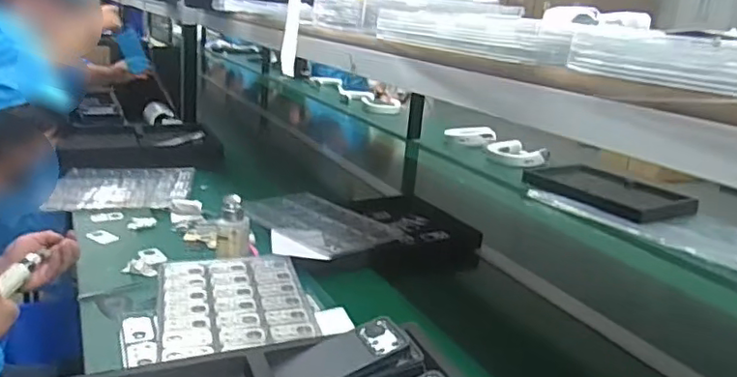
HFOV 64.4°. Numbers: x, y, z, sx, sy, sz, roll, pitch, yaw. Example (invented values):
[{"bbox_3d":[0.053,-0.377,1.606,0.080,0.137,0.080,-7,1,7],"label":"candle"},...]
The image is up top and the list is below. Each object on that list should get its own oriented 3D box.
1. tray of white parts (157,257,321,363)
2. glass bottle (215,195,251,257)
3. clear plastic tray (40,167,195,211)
[{"bbox_3d":[-0.218,0.183,0.947,0.225,0.028,0.301,0,18,-19],"label":"tray of white parts"},{"bbox_3d":[-0.260,0.079,1.124,0.061,0.108,0.063,4,17,-6],"label":"glass bottle"},{"bbox_3d":[-0.613,-0.005,1.490,0.311,0.024,0.311,1,17,-15],"label":"clear plastic tray"}]

